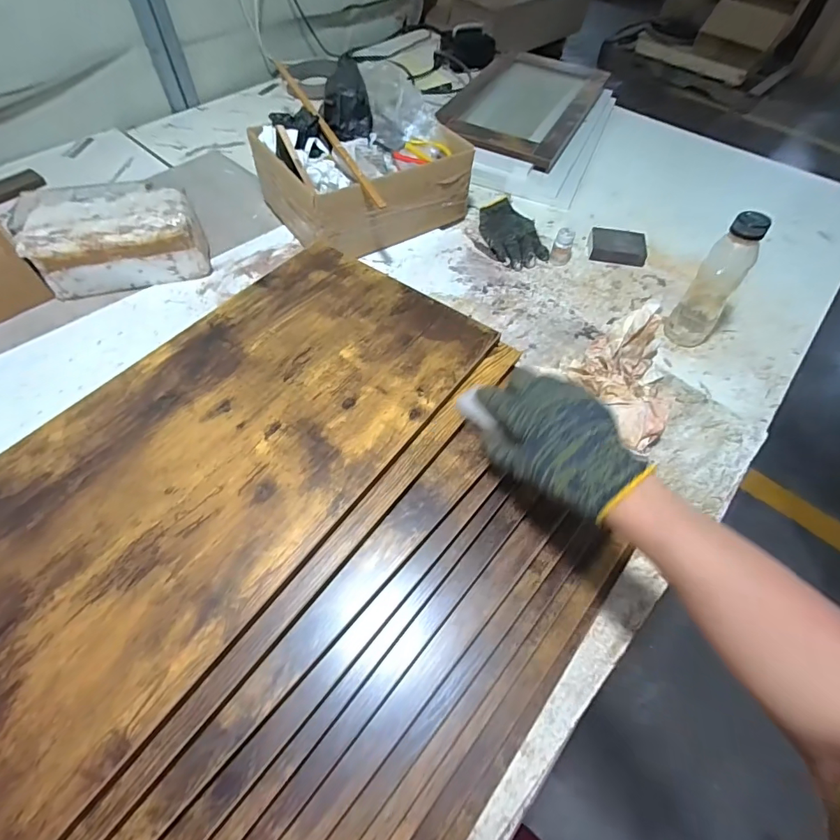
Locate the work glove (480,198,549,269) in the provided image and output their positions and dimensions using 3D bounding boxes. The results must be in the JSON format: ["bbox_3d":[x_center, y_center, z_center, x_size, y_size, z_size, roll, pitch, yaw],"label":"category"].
[{"bbox_3d":[0.174,-0.361,0.830,0.094,0.029,0.180,-12,59,-10],"label":"work glove"}]

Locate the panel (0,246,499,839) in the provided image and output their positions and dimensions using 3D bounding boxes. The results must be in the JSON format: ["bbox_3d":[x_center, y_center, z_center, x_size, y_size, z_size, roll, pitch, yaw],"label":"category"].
[{"bbox_3d":[-0.195,0.031,0.383,0.261,0.010,0.565,33,62,17],"label":"panel"}]

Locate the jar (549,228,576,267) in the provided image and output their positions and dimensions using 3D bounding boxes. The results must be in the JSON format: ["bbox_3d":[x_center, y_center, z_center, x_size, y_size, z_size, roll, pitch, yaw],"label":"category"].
[{"bbox_3d":[0.256,-0.308,0.771,0.036,0.059,0.032,22,59,11],"label":"jar"}]

